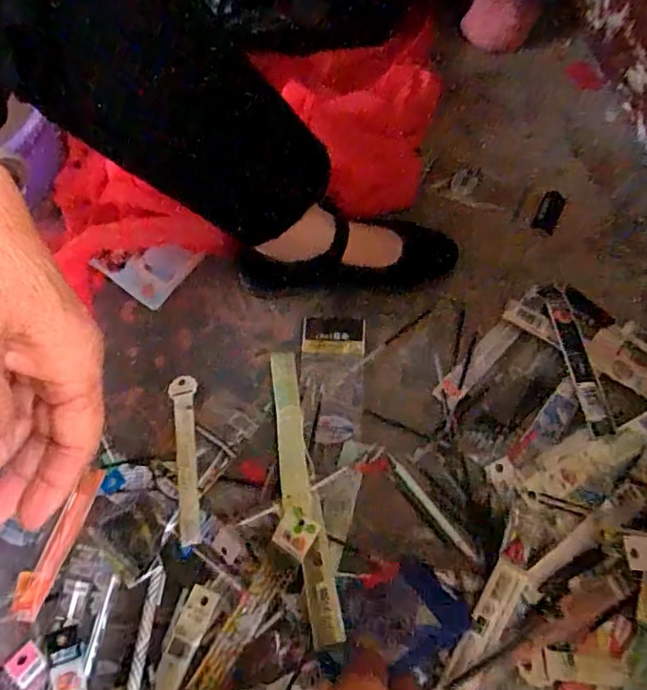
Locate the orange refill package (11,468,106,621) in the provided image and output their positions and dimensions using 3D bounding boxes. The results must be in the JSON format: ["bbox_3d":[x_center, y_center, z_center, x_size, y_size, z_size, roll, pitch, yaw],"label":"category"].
[{"bbox_3d":[-0.239,0.174,0.475,0.029,0.007,0.131,14,63,9],"label":"orange refill package"}]

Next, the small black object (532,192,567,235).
[{"bbox_3d":[0.272,-0.160,0.636,0.026,0.004,0.064,25,65,15],"label":"small black object"}]

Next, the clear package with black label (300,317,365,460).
[{"bbox_3d":[0.007,0.034,0.533,0.063,0.007,0.137,2,61,3],"label":"clear package with black label"}]

